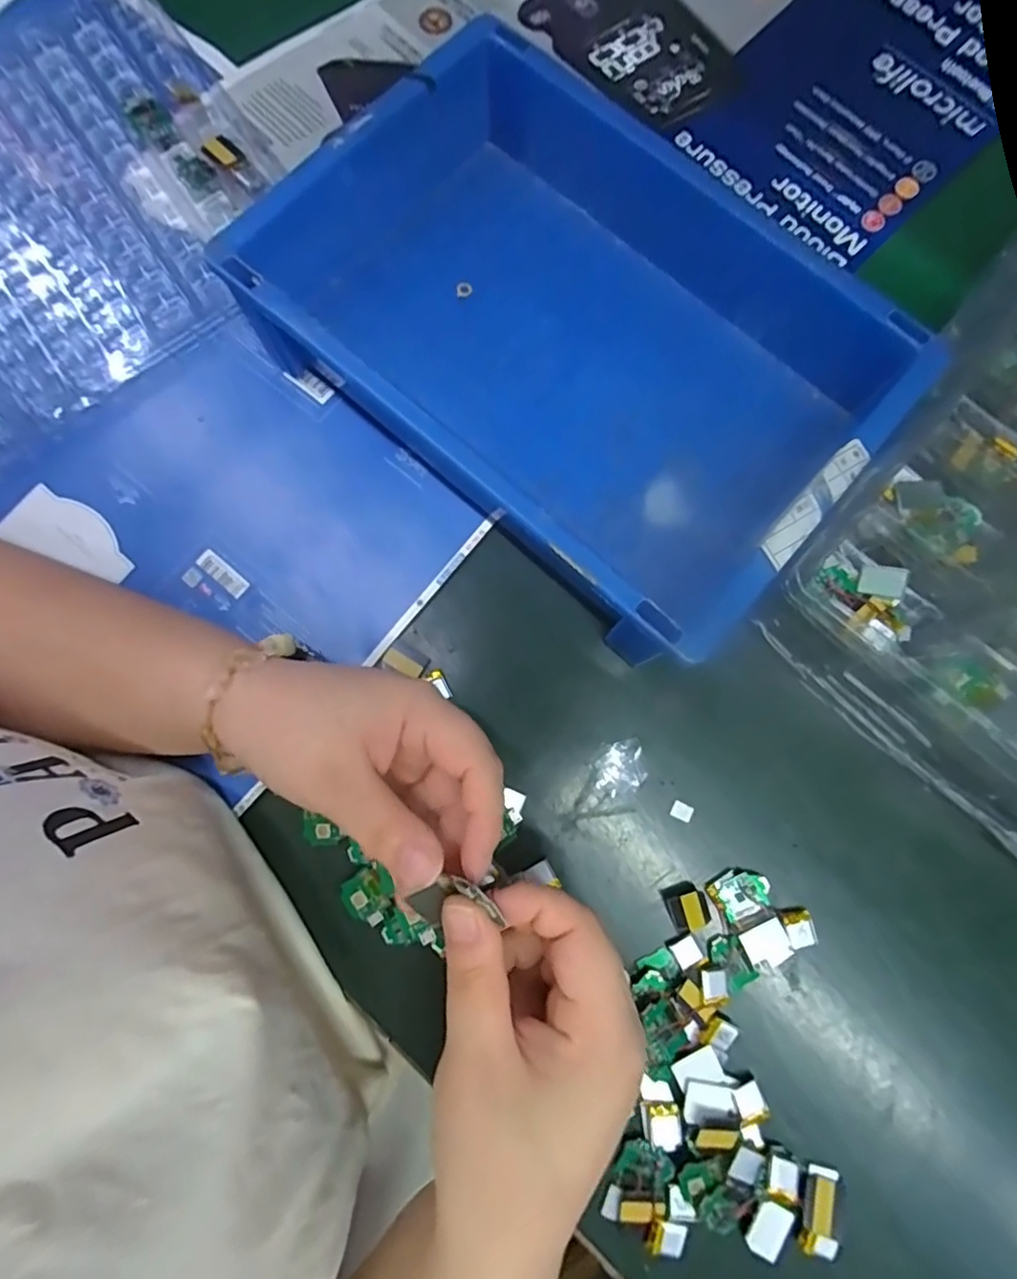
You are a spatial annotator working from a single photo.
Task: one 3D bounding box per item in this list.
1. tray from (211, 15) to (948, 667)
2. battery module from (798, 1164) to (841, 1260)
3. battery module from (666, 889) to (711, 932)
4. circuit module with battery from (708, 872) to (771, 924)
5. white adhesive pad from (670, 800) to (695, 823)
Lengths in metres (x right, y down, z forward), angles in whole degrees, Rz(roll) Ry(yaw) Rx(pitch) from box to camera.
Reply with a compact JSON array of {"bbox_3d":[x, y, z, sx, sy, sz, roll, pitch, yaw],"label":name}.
[{"bbox_3d":[0.035,-0.159,0.313,0.297,0.068,0.204,40,83,7],"label":"tray"},{"bbox_3d":[0.146,0.267,0.272,0.016,0.004,0.035,14,80,3],"label":"battery module"},{"bbox_3d":[0.091,0.137,0.294,0.019,0.006,0.018,-21,80,-3],"label":"battery module"},{"bbox_3d":[0.117,0.128,0.295,0.028,0.005,0.021,-24,81,-4],"label":"circuit module with battery"},{"bbox_3d":[0.090,0.089,0.302,0.011,0.004,0.009,27,80,4],"label":"white adhesive pad"}]

